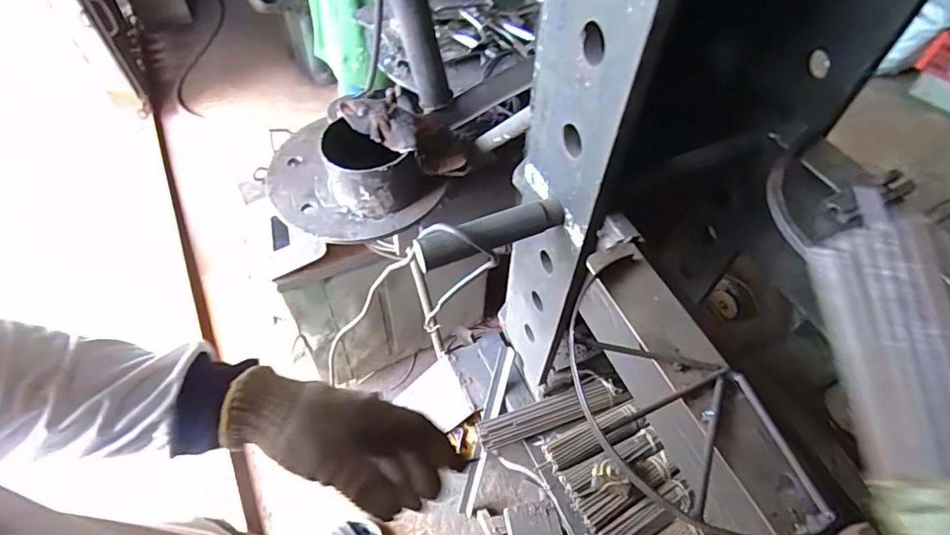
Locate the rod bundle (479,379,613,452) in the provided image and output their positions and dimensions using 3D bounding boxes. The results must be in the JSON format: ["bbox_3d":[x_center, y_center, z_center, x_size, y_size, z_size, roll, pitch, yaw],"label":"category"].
[{"bbox_3d":[0.134,0.269,0.909,0.258,0.033,0.056,-16,56,-13],"label":"rod bundle"}]

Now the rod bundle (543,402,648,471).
[{"bbox_3d":[0.217,0.300,0.880,0.199,0.032,0.059,-22,57,-16],"label":"rod bundle"}]

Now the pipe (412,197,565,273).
[{"bbox_3d":[0.016,-0.035,0.507,0.155,0.029,0.032,-19,56,-14],"label":"pipe"}]

